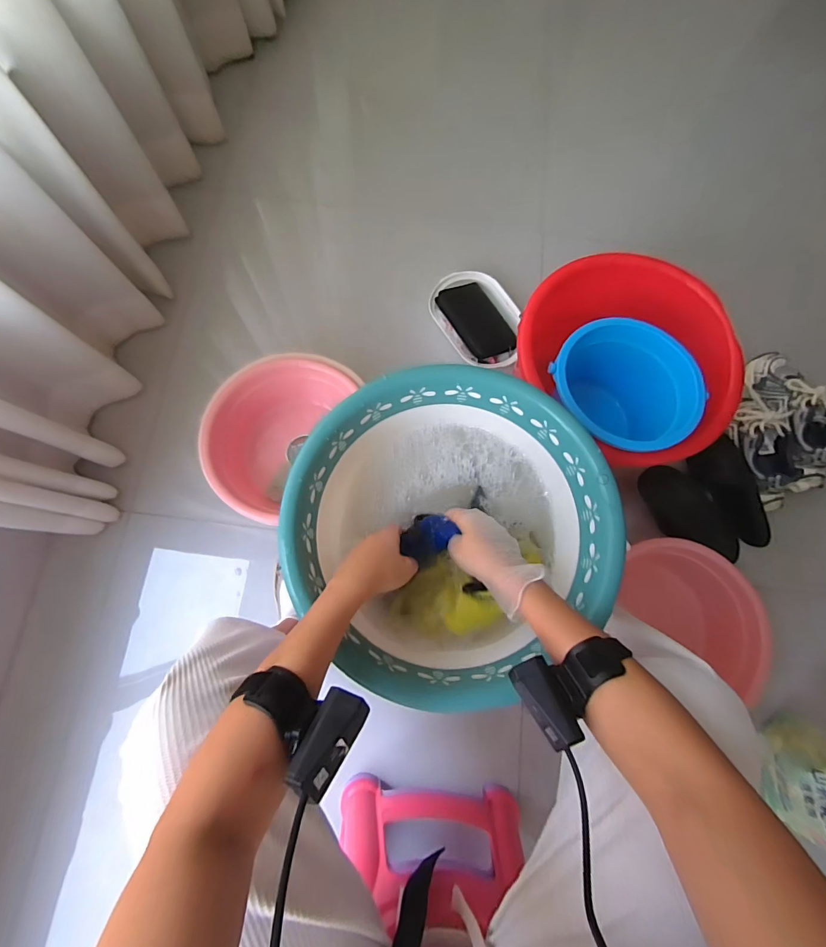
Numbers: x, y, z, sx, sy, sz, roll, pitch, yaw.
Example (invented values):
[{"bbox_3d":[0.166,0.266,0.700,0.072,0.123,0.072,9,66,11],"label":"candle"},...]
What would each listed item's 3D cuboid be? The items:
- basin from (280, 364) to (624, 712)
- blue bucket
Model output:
[{"bbox_3d":[0.041,0.056,0.510,0.348,0.114,0.335,0,76,-2],"label":"basin"},{"bbox_3d":[0.311,-0.118,0.667,0.210,0.164,0.177,28,77,5],"label":"blue bucket"}]

